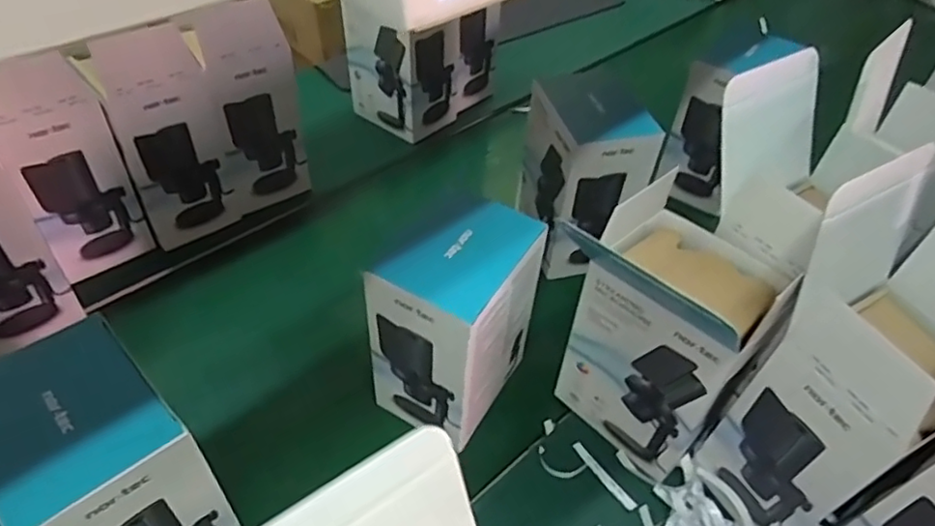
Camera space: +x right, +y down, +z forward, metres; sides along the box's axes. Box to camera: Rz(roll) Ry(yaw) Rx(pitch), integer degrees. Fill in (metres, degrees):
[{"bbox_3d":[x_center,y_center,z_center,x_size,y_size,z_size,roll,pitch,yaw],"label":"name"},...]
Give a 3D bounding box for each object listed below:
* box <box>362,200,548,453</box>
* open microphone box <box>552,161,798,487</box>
[{"bbox_3d":[-0.010,0.057,0.649,0.112,0.221,0.149,26,49,21],"label":"box"},{"bbox_3d":[0.202,0.091,0.643,0.136,0.236,0.154,-33,55,-31],"label":"open microphone box"}]

